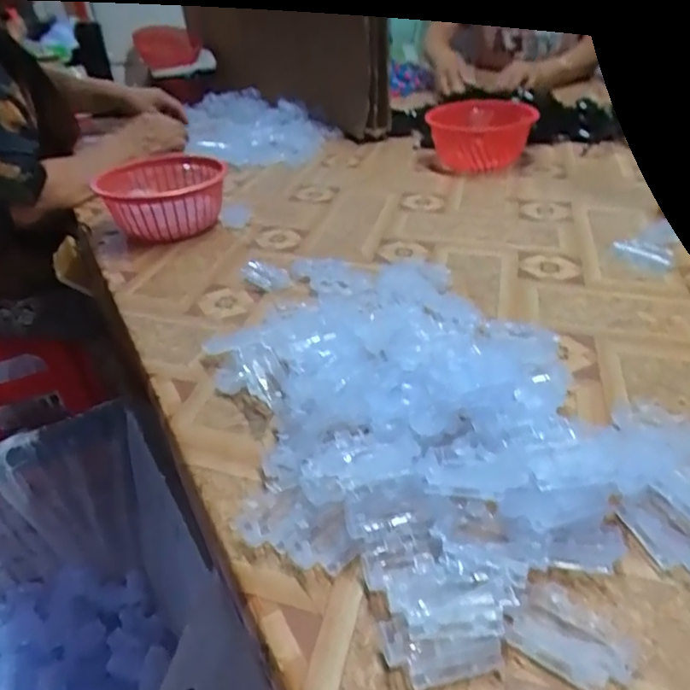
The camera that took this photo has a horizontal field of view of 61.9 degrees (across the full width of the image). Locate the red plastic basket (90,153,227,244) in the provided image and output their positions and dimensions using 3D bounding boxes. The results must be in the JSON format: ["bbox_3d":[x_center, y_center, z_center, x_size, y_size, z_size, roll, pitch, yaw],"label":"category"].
[{"bbox_3d":[-0.264,-0.211,0.852,0.183,0.091,0.195,-9,36,-7],"label":"red plastic basket"}]

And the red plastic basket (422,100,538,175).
[{"bbox_3d":[0.233,-0.365,0.999,0.177,0.081,0.142,6,36,14],"label":"red plastic basket"}]

